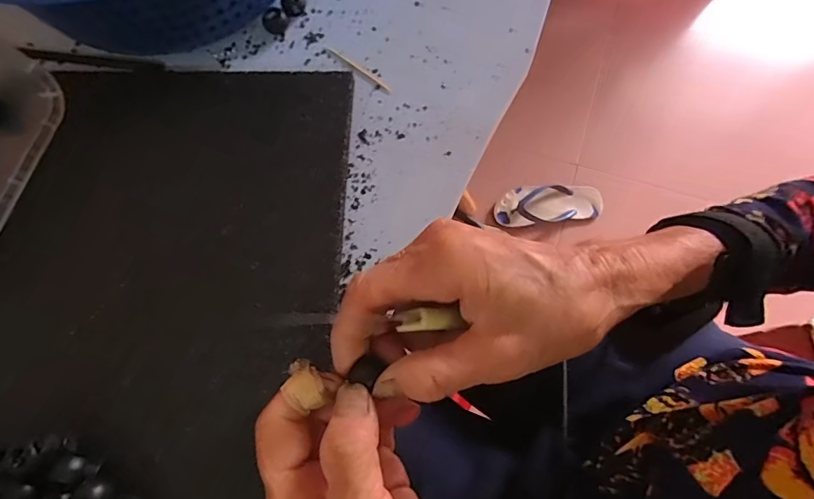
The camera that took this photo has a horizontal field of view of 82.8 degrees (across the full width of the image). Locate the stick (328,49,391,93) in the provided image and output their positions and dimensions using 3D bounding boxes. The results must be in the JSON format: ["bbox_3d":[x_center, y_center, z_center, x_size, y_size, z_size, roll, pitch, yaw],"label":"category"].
[{"bbox_3d":[-0.034,-0.127,0.324,0.056,0.004,0.005,37,76,11],"label":"stick"}]

